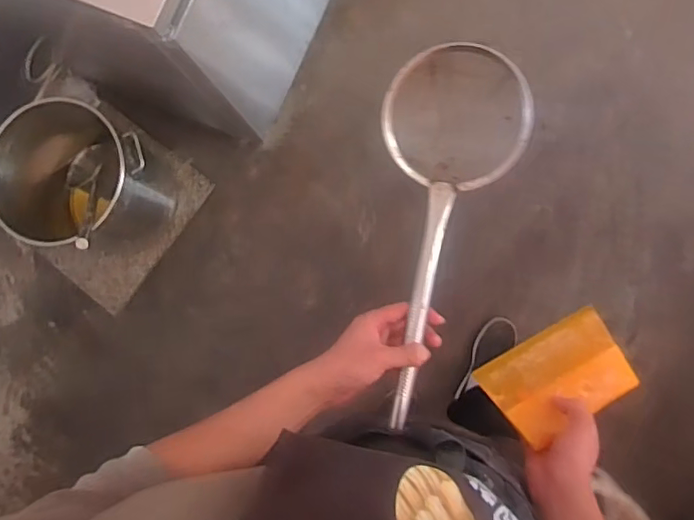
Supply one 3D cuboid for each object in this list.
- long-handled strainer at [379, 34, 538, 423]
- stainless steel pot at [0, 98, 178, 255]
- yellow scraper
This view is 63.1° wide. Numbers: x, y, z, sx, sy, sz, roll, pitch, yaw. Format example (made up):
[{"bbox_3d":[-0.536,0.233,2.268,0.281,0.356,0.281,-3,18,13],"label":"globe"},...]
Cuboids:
[{"bbox_3d":[0.101,-0.025,0.634,0.152,0.066,0.405,9,92,7],"label":"long-handled strainer"},{"bbox_3d":[-0.716,-0.207,1.576,0.394,0.387,0.383,-1,84,8],"label":"stainless steel pot"},{"bbox_3d":[0.266,0.144,0.703,0.185,0.010,0.109,-26,68,-13],"label":"yellow scraper"}]

